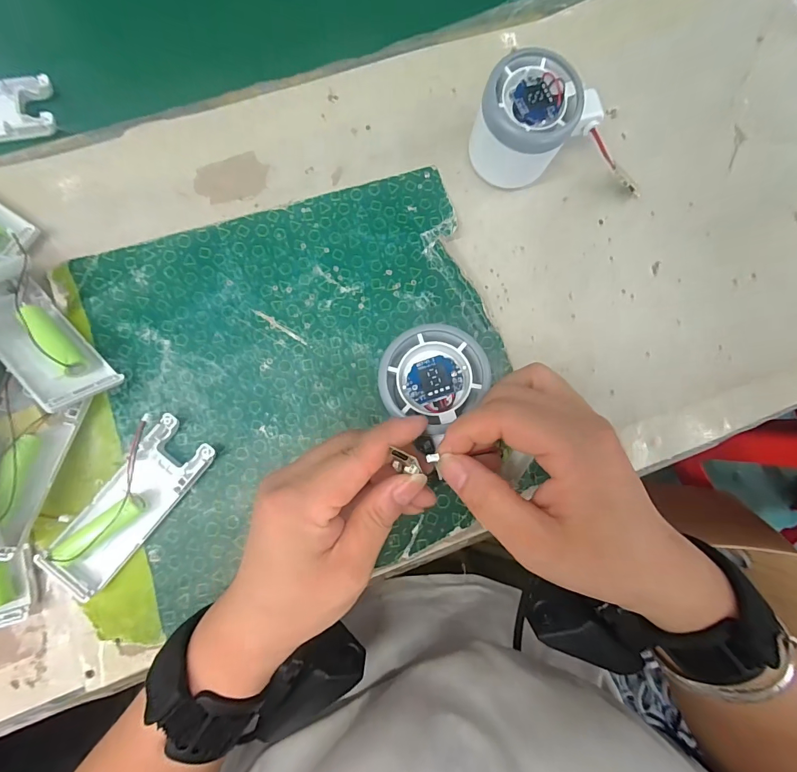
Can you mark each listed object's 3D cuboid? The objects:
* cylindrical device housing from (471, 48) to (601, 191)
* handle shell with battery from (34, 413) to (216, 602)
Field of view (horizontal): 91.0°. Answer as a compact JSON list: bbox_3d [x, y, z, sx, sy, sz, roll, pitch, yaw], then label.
[{"bbox_3d":[0.087,-0.170,0.255,0.065,0.055,0.066,0,82,-3],"label":"cylindrical device housing"},{"bbox_3d":[-0.159,0.066,0.227,0.045,0.020,0.103,38,81,3],"label":"handle shell with battery"}]

